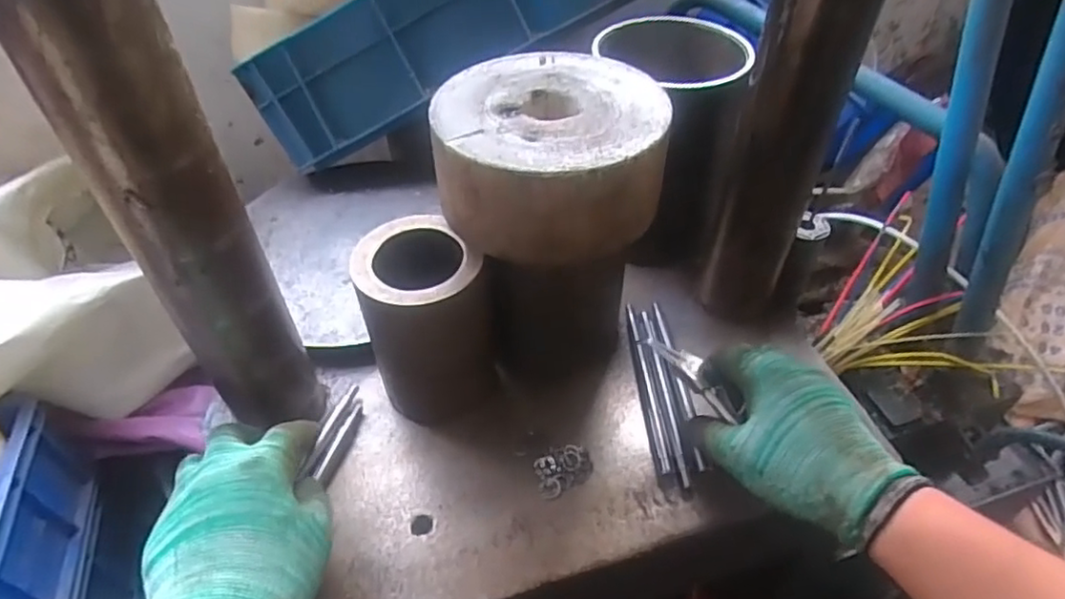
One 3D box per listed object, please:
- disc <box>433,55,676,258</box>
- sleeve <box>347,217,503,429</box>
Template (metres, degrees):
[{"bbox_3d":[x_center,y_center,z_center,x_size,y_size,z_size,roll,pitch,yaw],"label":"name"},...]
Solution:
[{"bbox_3d":[0.011,-0.095,0.403,0.138,0.062,0.137,0,46,0],"label":"disc"},{"bbox_3d":[-0.075,0.016,0.457,0.084,0.129,0.086,-13,47,-12],"label":"sleeve"}]

